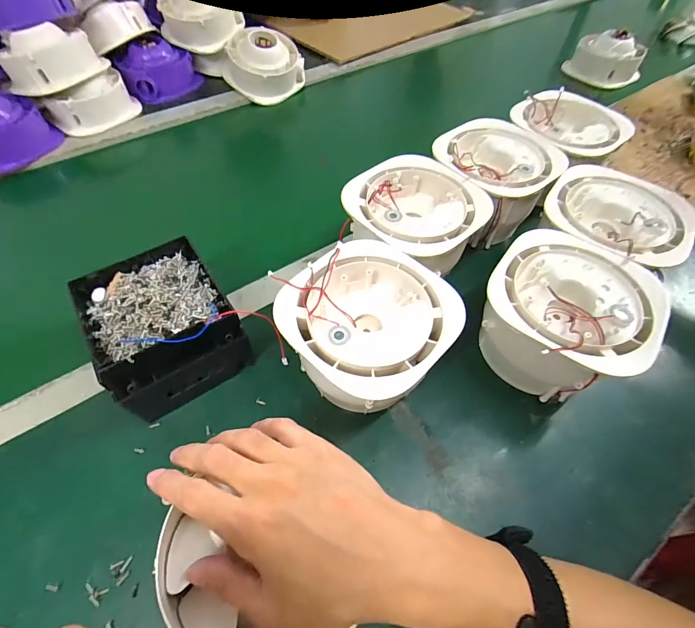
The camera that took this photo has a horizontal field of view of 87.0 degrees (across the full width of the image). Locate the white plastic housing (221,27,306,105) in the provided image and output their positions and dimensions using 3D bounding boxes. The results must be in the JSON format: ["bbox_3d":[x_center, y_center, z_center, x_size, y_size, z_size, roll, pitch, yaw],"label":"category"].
[{"bbox_3d":[-0.164,-0.484,0.706,0.121,0.087,0.132,32,61,19],"label":"white plastic housing"}]

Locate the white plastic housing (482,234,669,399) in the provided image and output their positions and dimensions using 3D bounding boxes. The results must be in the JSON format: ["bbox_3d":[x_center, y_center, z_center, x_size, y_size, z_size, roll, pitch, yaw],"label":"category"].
[{"bbox_3d":[0.201,0.009,0.356,0.136,0.088,0.149,33,61,19],"label":"white plastic housing"}]

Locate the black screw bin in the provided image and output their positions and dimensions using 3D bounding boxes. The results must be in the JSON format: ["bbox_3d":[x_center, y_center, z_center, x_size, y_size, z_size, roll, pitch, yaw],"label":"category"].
[{"bbox_3d":[-0.183,0.009,0.365,0.118,0.074,0.146,-30,61,-20],"label":"black screw bin"}]

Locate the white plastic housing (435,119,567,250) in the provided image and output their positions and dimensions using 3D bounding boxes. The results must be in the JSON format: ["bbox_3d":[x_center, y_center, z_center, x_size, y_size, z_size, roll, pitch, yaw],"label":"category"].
[{"bbox_3d":[0.183,-0.171,0.484,0.148,0.091,0.150,32,60,18],"label":"white plastic housing"}]

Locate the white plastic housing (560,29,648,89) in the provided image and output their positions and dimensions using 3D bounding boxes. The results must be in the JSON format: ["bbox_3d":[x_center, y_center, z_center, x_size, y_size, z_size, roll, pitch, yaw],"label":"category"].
[{"bbox_3d":[0.604,-0.599,0.859,0.156,0.080,0.113,32,59,19],"label":"white plastic housing"}]

